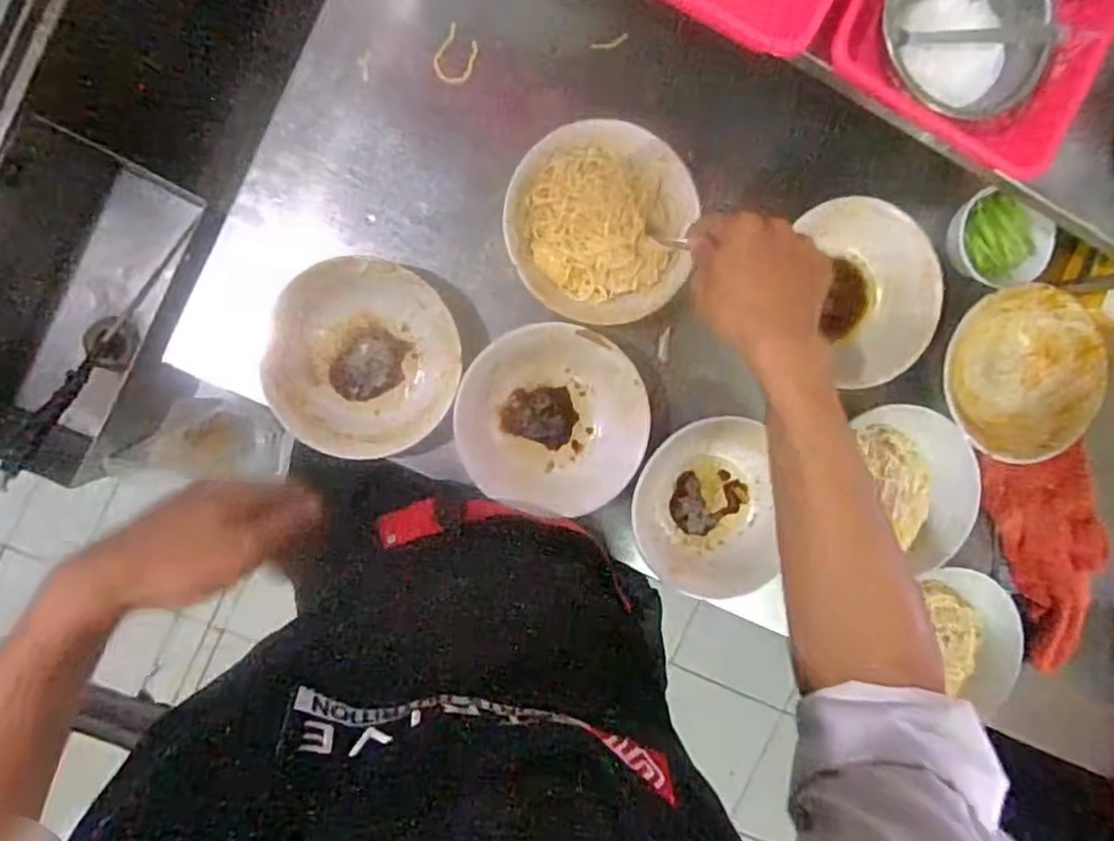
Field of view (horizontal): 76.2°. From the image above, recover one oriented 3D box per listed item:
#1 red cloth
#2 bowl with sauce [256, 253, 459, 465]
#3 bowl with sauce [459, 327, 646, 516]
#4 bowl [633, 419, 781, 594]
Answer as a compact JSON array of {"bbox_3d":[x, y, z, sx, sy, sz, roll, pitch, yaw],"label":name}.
[{"bbox_3d":[0.490,0.127,0.692,0.106,0.029,0.229,-23,99,-5],"label":"red cloth"},{"bbox_3d":[-0.154,-0.047,0.577,0.143,0.058,0.150,17,93,-9],"label":"bowl with sauce"},{"bbox_3d":[-0.006,0.001,0.597,0.151,0.055,0.155,11,94,-9],"label":"bowl with sauce"},{"bbox_3d":[0.133,0.081,0.626,0.136,0.045,0.160,-8,97,-7],"label":"bowl"}]

